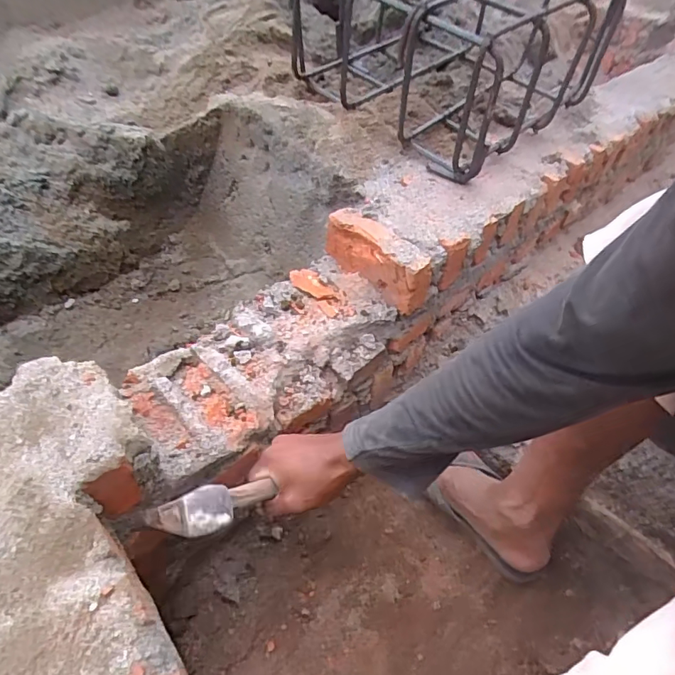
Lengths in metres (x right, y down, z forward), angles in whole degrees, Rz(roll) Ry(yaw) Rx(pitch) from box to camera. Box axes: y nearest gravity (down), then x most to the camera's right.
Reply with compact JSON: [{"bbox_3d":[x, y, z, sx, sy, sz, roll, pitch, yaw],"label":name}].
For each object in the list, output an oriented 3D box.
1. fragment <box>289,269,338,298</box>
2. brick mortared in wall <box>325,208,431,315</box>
[{"bbox_3d":[-0.036,-0.073,0.683,0.034,0.012,0.073,-30,53,-29],"label":"fragment"},{"bbox_3d":[0.051,-0.106,0.672,0.051,0.079,0.156,-32,54,-30],"label":"brick mortared in wall"}]

